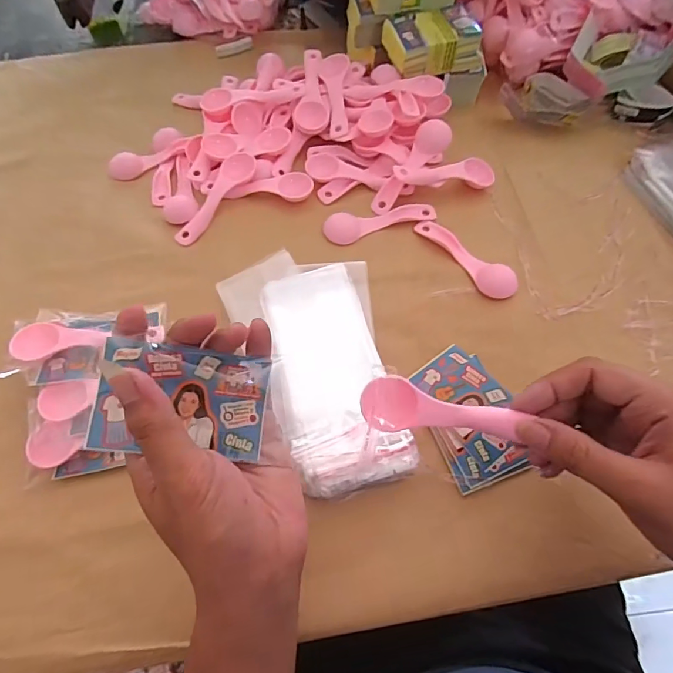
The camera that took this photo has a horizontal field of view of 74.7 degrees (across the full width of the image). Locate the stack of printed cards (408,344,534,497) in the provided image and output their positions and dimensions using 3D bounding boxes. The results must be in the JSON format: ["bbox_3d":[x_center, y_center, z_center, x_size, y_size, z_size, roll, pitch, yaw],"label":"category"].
[{"bbox_3d":[0.104,0.060,0.349,0.065,0.009,0.107,-19,63,-9],"label":"stack of printed cards"}]

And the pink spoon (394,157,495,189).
[{"bbox_3d":[0.107,-0.159,0.434,0.107,0.014,0.027,-9,61,-19],"label":"pink spoon"}]

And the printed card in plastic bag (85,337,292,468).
[{"bbox_3d":[-0.080,0.037,0.247,0.097,0.005,0.057,7,84,-17],"label":"printed card in plastic bag"}]

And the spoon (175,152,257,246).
[{"bbox_3d":[-0.119,-0.137,0.438,0.033,0.010,0.113,29,80,15],"label":"spoon"}]

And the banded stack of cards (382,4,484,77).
[{"bbox_3d":[0.107,-0.337,0.499,0.098,0.031,0.065,-15,63,-7],"label":"banded stack of cards"}]

